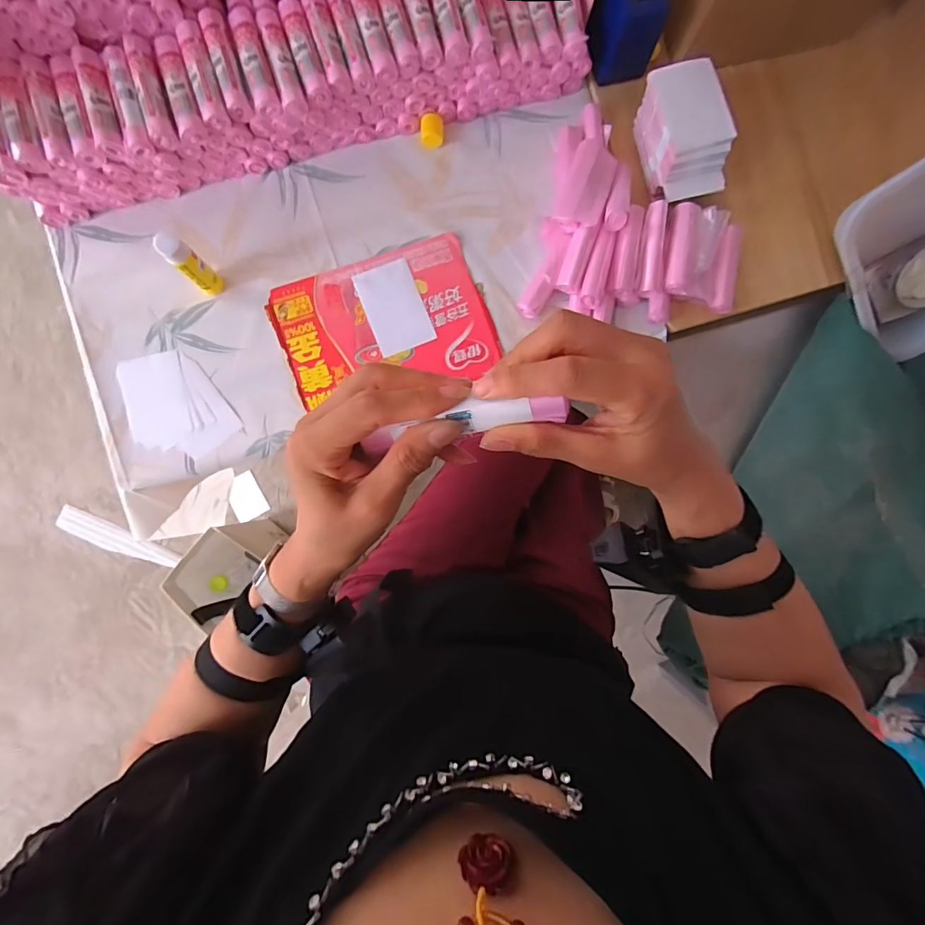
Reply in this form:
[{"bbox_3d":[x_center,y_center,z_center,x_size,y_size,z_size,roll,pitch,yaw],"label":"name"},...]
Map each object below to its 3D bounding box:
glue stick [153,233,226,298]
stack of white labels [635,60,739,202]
[{"bbox_3d":[-0.333,-0.241,0.551,0.025,0.109,0.030,43,86,0],"label":"glue stick"},{"bbox_3d":[0.297,-0.434,0.596,0.089,0.072,0.152,-15,88,-4],"label":"stack of white labels"}]

